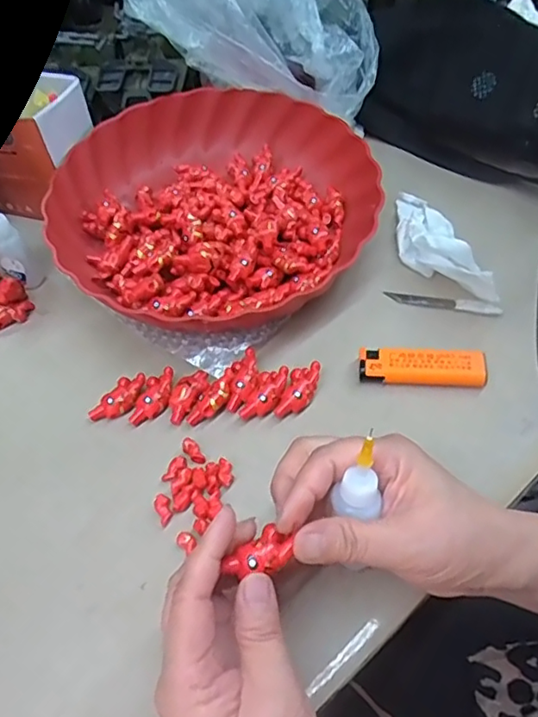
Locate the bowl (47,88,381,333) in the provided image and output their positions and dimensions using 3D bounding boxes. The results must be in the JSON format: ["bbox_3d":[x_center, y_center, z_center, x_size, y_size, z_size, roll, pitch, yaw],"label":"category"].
[{"bbox_3d":[-0.047,-0.123,0.448,0.224,0.052,0.228,-1,55,2],"label":"bowl"}]

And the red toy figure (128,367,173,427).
[{"bbox_3d":[-0.075,0.025,0.374,0.018,0.008,0.041,16,57,14],"label":"red toy figure"}]

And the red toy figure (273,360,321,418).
[{"bbox_3d":[0.020,0.020,0.367,0.019,0.008,0.044,28,73,20],"label":"red toy figure"}]

